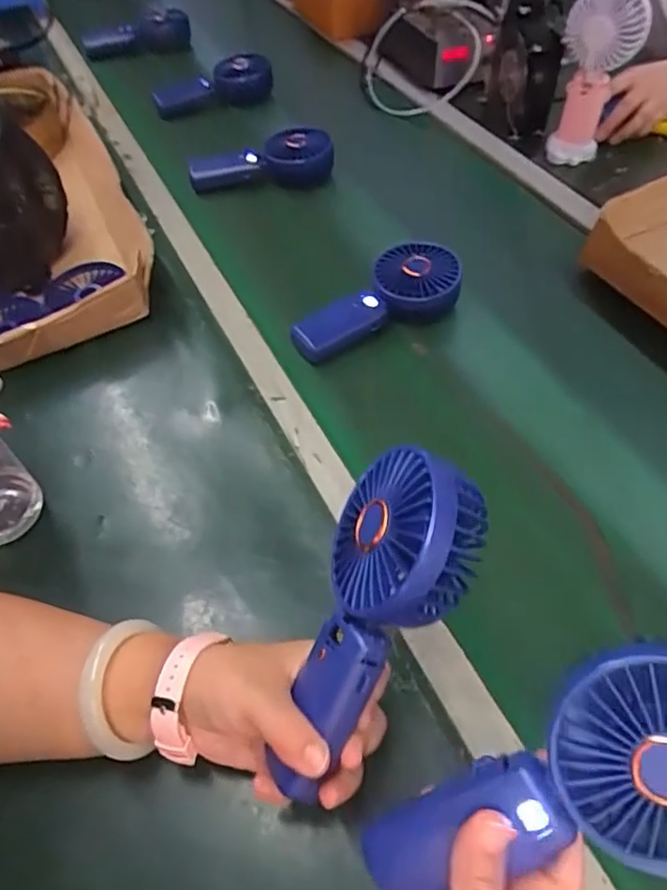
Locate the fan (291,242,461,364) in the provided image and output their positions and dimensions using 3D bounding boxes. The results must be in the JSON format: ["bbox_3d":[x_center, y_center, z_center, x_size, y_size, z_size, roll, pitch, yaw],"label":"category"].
[{"bbox_3d":[0.052,-0.134,0.613,0.180,0.064,0.074,-37,59,-23],"label":"fan"}]

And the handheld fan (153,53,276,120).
[{"bbox_3d":[-0.181,-0.535,0.908,0.181,0.064,0.082,-7,52,-3],"label":"handheld fan"}]

